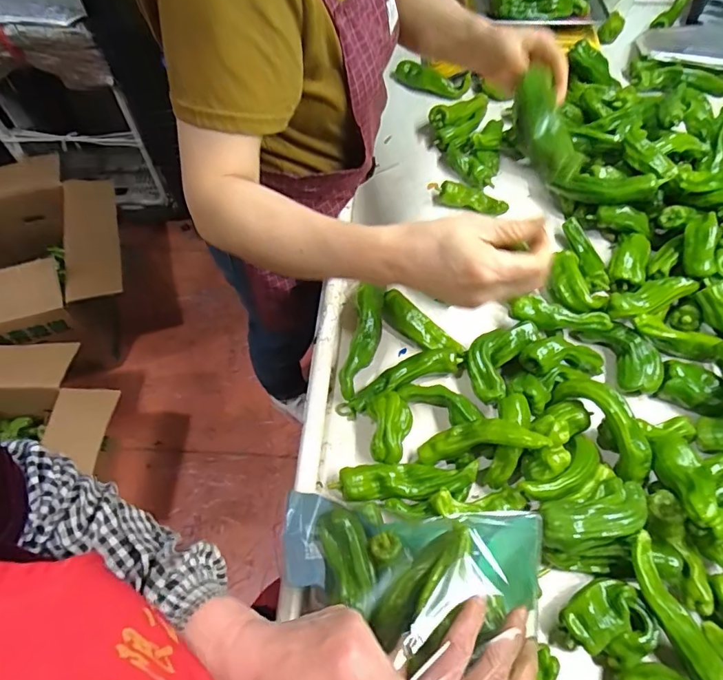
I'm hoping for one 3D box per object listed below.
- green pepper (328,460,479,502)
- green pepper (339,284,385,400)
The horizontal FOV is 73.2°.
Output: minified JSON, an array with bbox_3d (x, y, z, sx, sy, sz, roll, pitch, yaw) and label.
[{"bbox_3d":[0.050,0.162,0.569,0.163,0.033,0.042,-3,58,-1],"label":"green pepper"},{"bbox_3d":[0.003,-0.005,0.677,0.042,0.028,0.181,7,59,5],"label":"green pepper"}]

